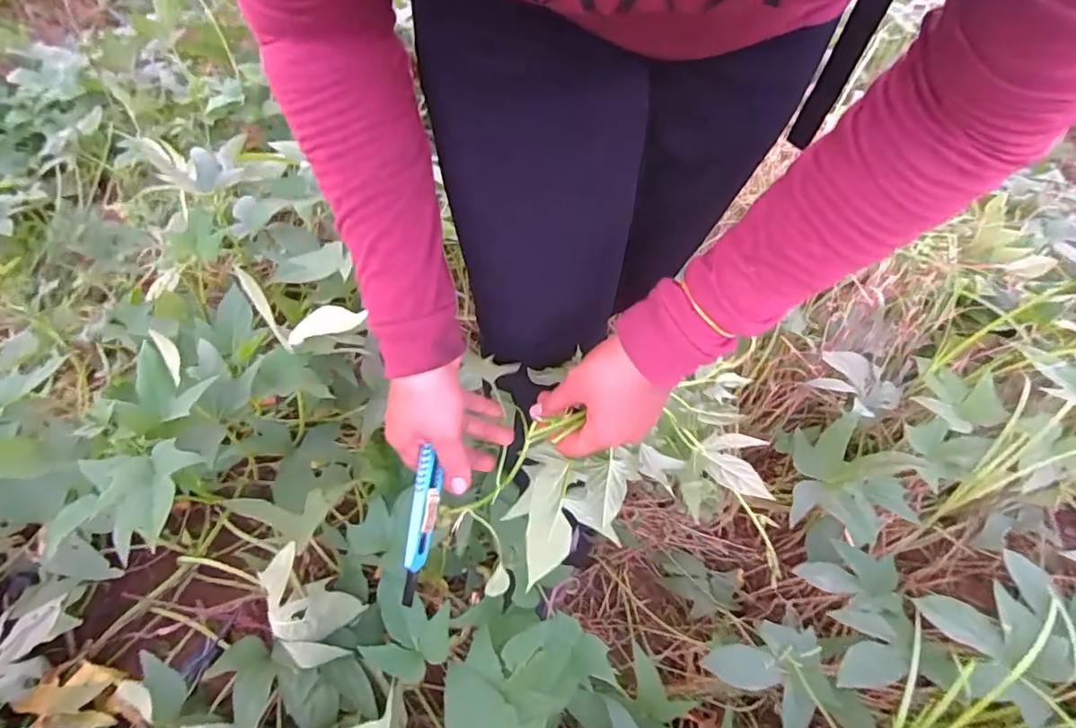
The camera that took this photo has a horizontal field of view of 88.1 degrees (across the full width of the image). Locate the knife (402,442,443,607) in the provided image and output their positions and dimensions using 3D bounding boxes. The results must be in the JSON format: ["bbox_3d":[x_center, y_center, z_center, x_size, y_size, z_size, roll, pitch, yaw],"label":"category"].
[{"bbox_3d":[-0.094,0.131,0.452,0.019,0.017,0.119,8,83,1],"label":"knife"}]

